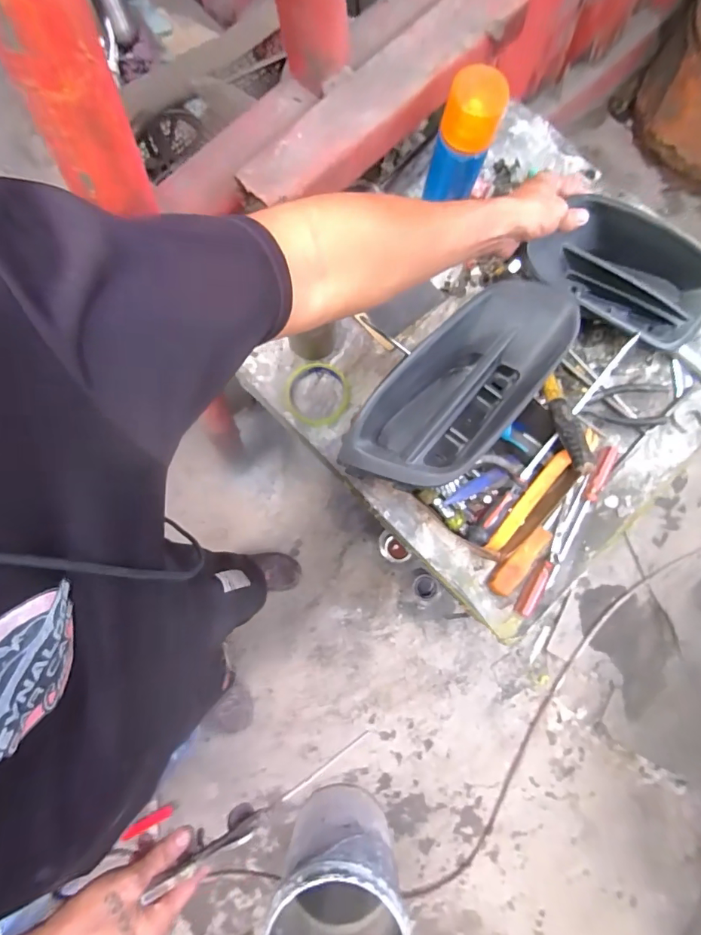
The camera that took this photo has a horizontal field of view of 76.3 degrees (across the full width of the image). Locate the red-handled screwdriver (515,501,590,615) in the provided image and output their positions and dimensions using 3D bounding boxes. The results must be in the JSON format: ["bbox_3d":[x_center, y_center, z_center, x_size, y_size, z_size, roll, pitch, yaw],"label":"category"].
[{"bbox_3d":[0.276,0.121,0.604,0.022,0.019,0.179,35,84,5],"label":"red-handled screwdriver"}]

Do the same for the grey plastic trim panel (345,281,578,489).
[{"bbox_3d":[0.125,-0.091,0.516,0.130,0.060,0.301,42,85,6],"label":"grey plastic trim panel"}]

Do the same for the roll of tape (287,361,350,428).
[{"bbox_3d":[-0.047,-0.104,0.645,0.090,0.022,0.090,0,82,1],"label":"roll of tape"}]

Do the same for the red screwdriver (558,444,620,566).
[{"bbox_3d":[0.324,0.049,0.613,0.023,0.021,0.175,27,84,4],"label":"red screwdriver"}]

